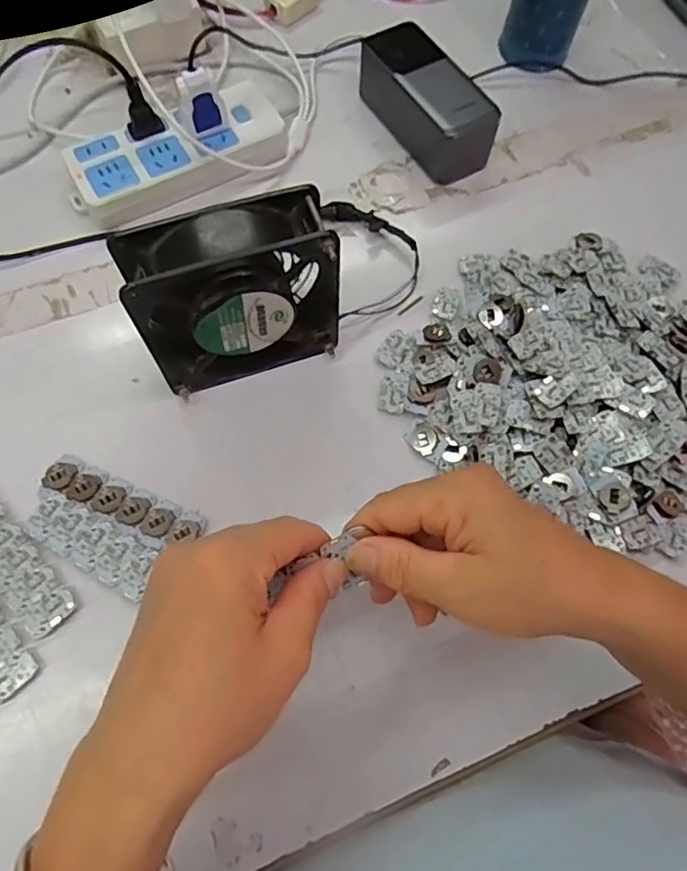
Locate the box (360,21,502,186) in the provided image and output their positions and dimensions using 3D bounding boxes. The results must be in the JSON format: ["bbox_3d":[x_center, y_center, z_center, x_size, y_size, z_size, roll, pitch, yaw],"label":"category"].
[{"bbox_3d":[0.069,-0.271,0.468,0.053,0.050,0.134,-28,71,-11],"label":"box"}]

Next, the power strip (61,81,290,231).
[{"bbox_3d":[-0.132,-0.224,0.456,0.169,0.031,0.072,-28,71,-11],"label":"power strip"}]

